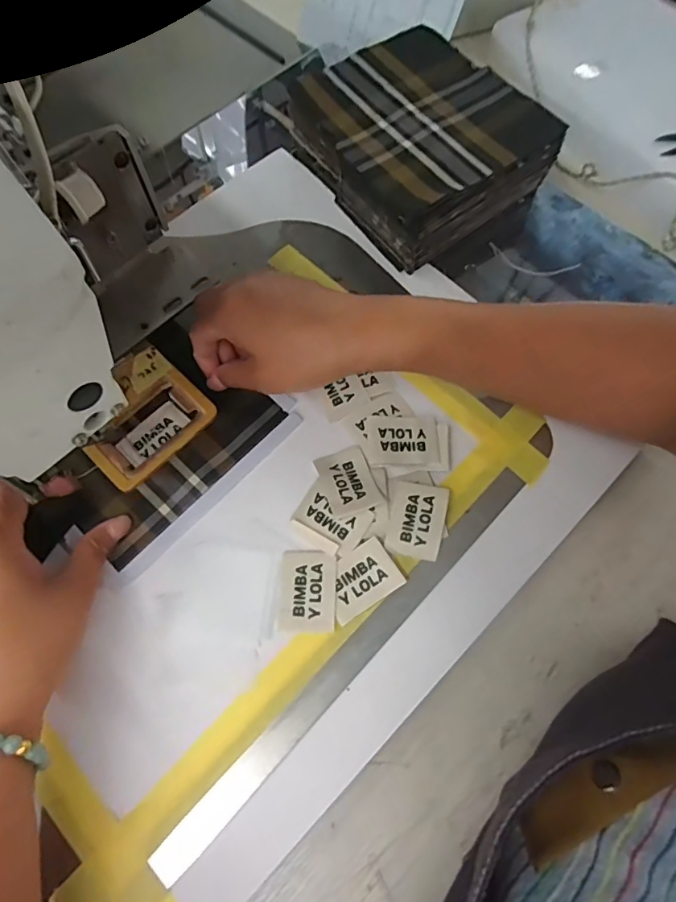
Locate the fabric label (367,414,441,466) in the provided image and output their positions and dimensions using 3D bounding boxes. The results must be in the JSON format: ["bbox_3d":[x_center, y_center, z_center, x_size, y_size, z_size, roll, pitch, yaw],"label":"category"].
[{"bbox_3d":[0.046,-0.008,0.343,0.049,0.004,0.039,-1,68,0],"label":"fabric label"}]

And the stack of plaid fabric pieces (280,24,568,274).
[{"bbox_3d":[0.064,-0.251,0.404,0.153,0.061,0.168,-37,73,-14],"label":"stack of plaid fabric pieces"}]

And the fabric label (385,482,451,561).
[{"bbox_3d":[0.052,0.045,0.321,0.036,0.006,0.047,9,75,4],"label":"fabric label"}]

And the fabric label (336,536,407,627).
[{"bbox_3d":[0.014,0.080,0.309,0.046,0.006,0.035,-31,71,-12],"label":"fabric label"}]

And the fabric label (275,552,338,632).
[{"bbox_3d":[-0.019,0.087,0.306,0.034,0.004,0.049,1,68,0],"label":"fabric label"}]

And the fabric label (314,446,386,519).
[{"bbox_3d":[0.007,0.019,0.329,0.034,0.007,0.045,-20,70,-8],"label":"fabric label"}]

